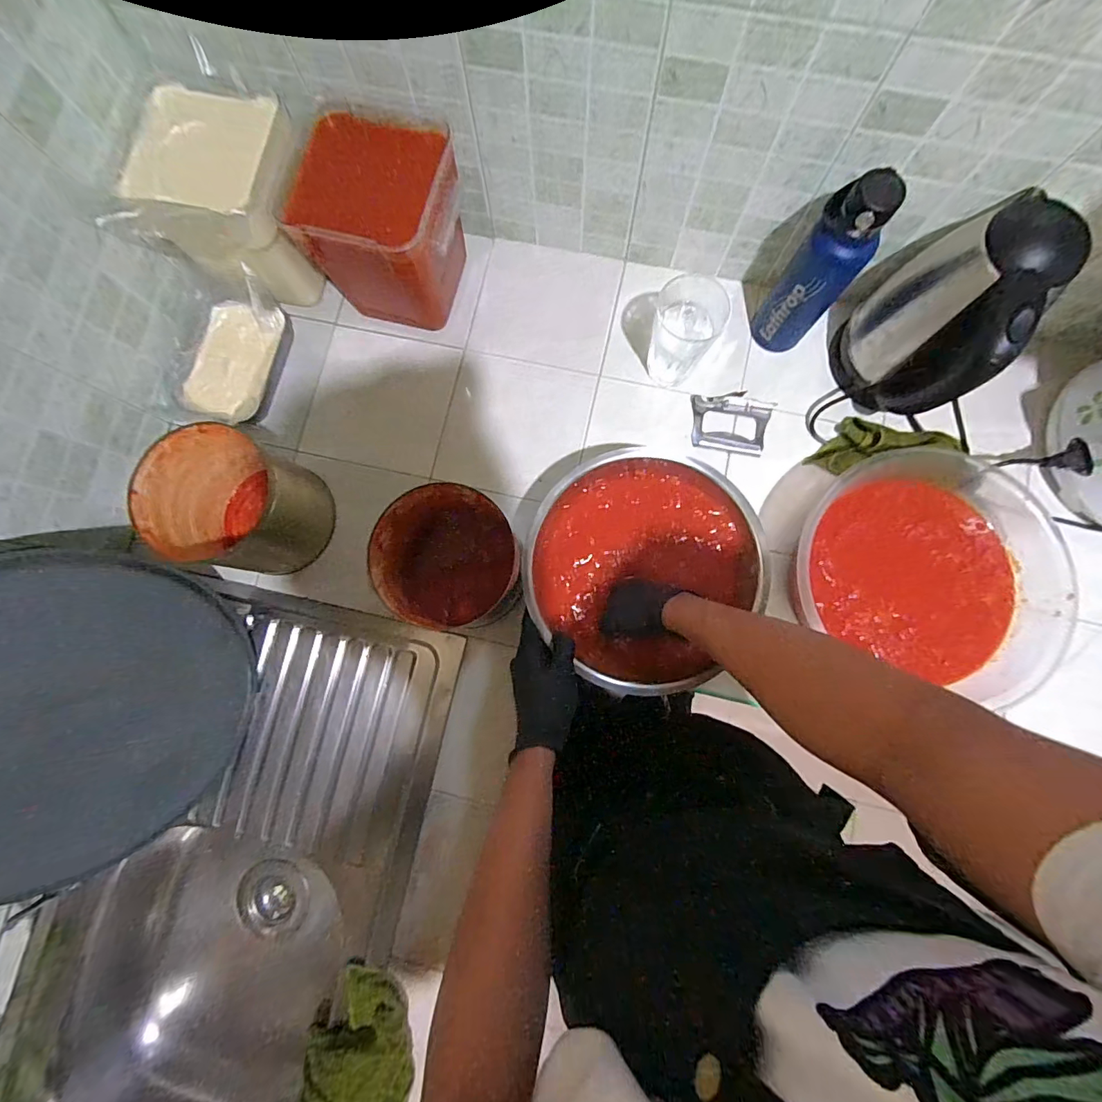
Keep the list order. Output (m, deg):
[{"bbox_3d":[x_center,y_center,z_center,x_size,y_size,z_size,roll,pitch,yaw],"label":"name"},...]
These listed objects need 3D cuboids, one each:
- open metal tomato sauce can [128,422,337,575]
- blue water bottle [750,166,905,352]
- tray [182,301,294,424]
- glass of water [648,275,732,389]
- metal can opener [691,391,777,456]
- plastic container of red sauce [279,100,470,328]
[{"bbox_3d":[-0.381,-0.060,0.588,0.157,0.141,0.165,0,82,2],"label":"open metal tomato sauce can"},{"bbox_3d":[0.314,-0.325,0.563,0.066,0.229,0.063,0,82,2],"label":"blue water bottle"},{"bbox_3d":[-0.444,-0.263,0.650,0.118,0.035,0.172,8,83,3],"label":"tray"},{"bbox_3d":[0.171,-0.284,0.620,0.079,0.110,0.092,11,83,3],"label":"glass of water"},{"bbox_3d":[0.250,-0.180,0.652,0.107,0.010,0.083,12,83,3],"label":"metal can opener"},{"bbox_3d":[-0.204,-0.395,0.608,0.182,0.178,0.131,11,83,3],"label":"plastic container of red sauce"}]

